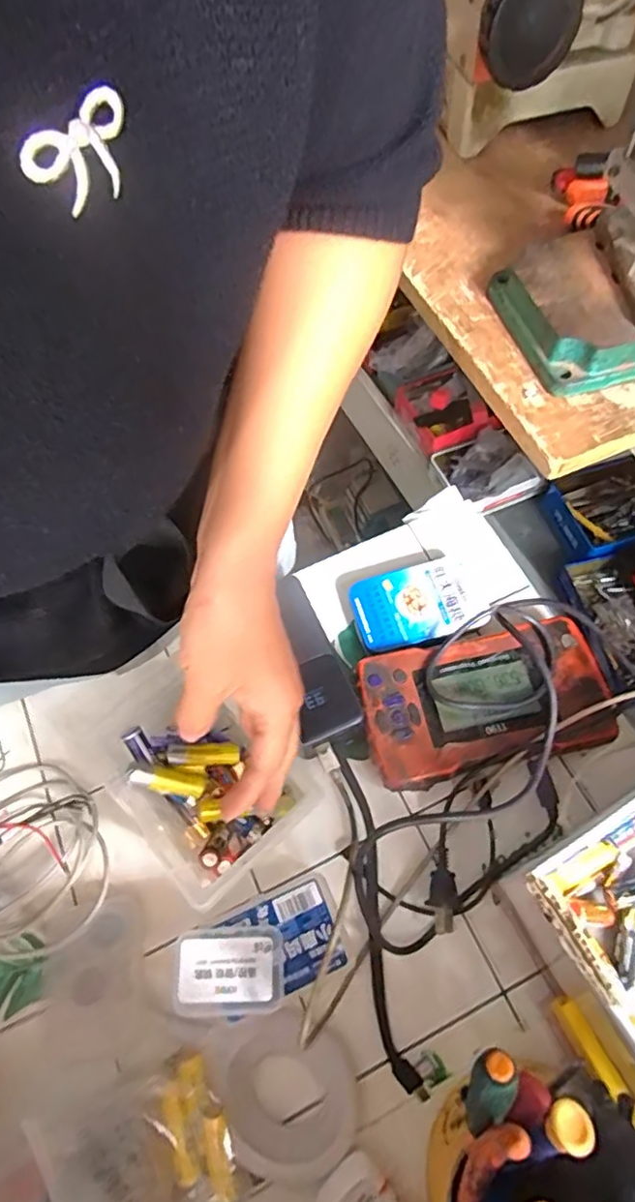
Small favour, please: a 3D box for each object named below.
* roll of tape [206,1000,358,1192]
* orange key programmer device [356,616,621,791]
[{"bbox_3d":[-0.017,0.289,0.348,0.075,0.022,0.081,-1,63,3],"label":"roll of tape"},{"bbox_3d":[0.119,0.076,0.438,0.167,0.041,0.093,-10,63,-2],"label":"orange key programmer device"}]

